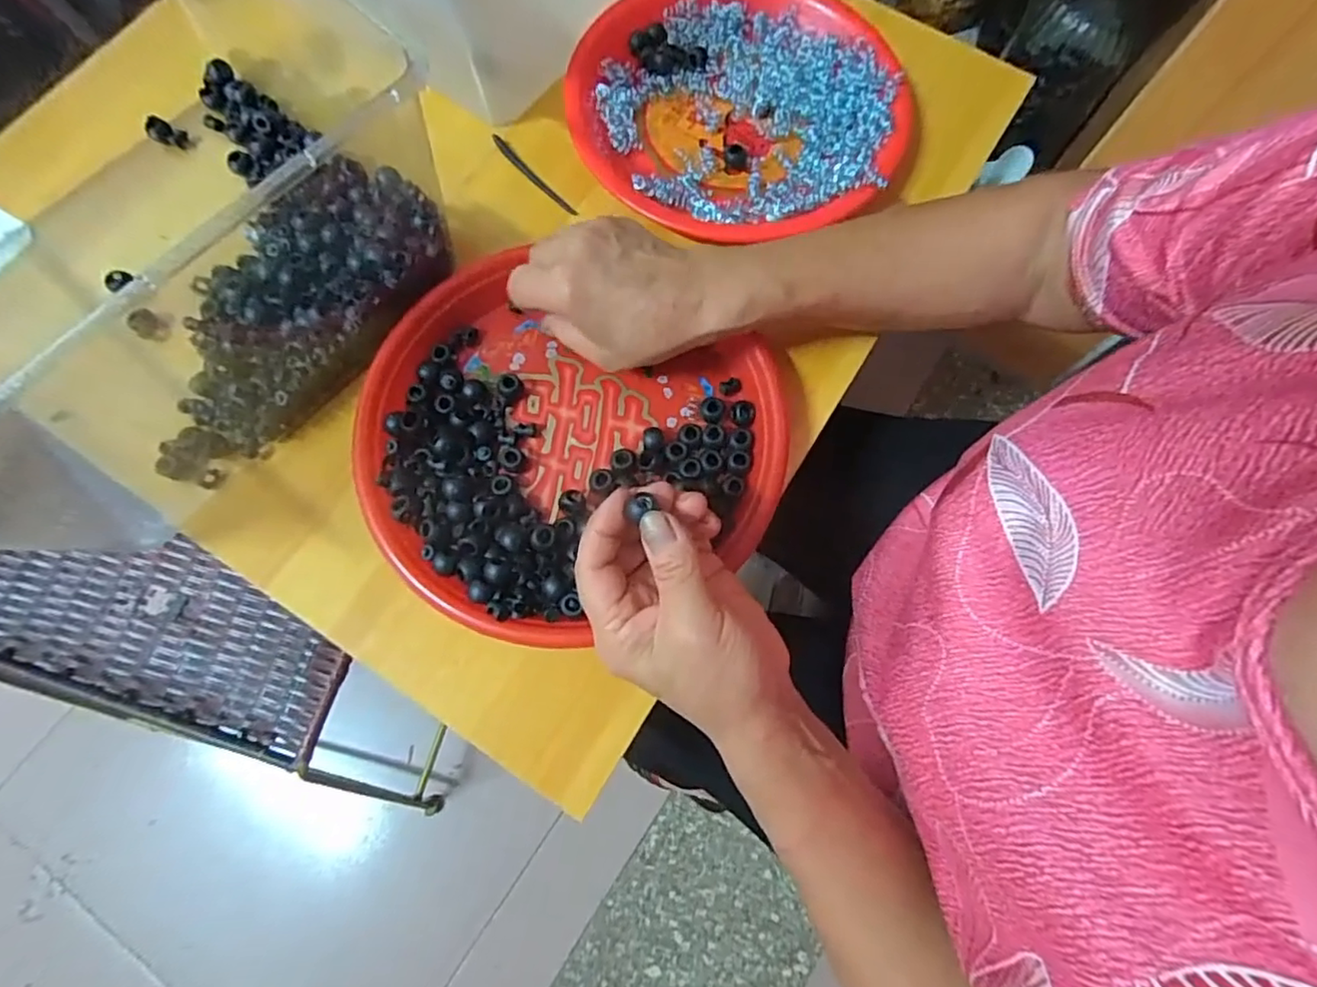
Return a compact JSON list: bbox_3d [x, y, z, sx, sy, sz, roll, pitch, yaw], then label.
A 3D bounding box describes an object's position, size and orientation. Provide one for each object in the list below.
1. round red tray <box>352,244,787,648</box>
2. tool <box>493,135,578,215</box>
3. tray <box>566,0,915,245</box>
[{"bbox_3d":[-0.054,-0.022,0.349,0.231,0.037,0.204,22,79,6],"label":"round red tray"},{"bbox_3d":[-0.085,-0.217,0.417,0.007,0.010,0.083,-42,80,-7],"label":"tool"},{"bbox_3d":[0.055,-0.270,0.417,0.223,0.027,0.214,-11,78,-1],"label":"tray"}]

